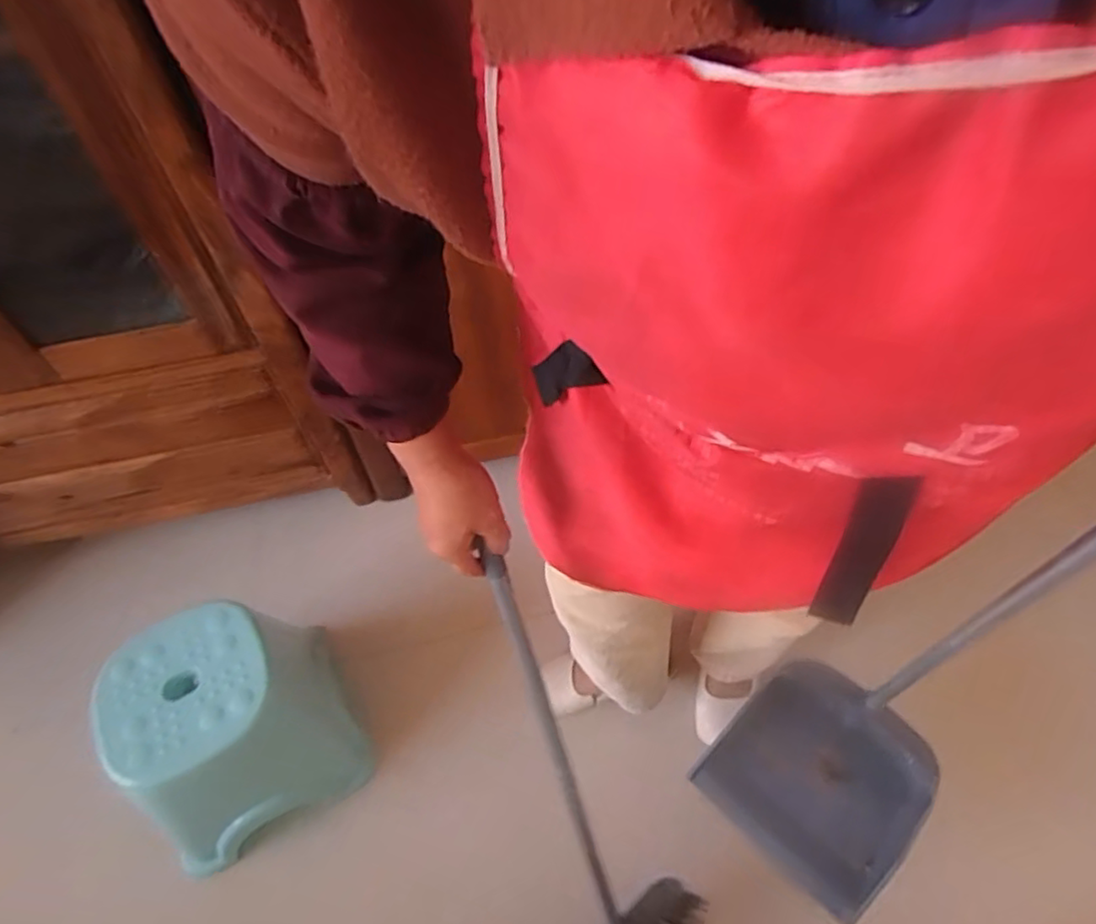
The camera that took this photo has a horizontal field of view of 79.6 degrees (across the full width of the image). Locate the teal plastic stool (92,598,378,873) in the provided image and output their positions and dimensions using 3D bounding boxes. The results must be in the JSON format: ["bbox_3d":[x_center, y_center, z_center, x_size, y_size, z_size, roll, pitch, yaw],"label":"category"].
[{"bbox_3d":[-0.464,0.379,0.966,0.253,0.323,0.289,-29,57,-16],"label":"teal plastic stool"}]

